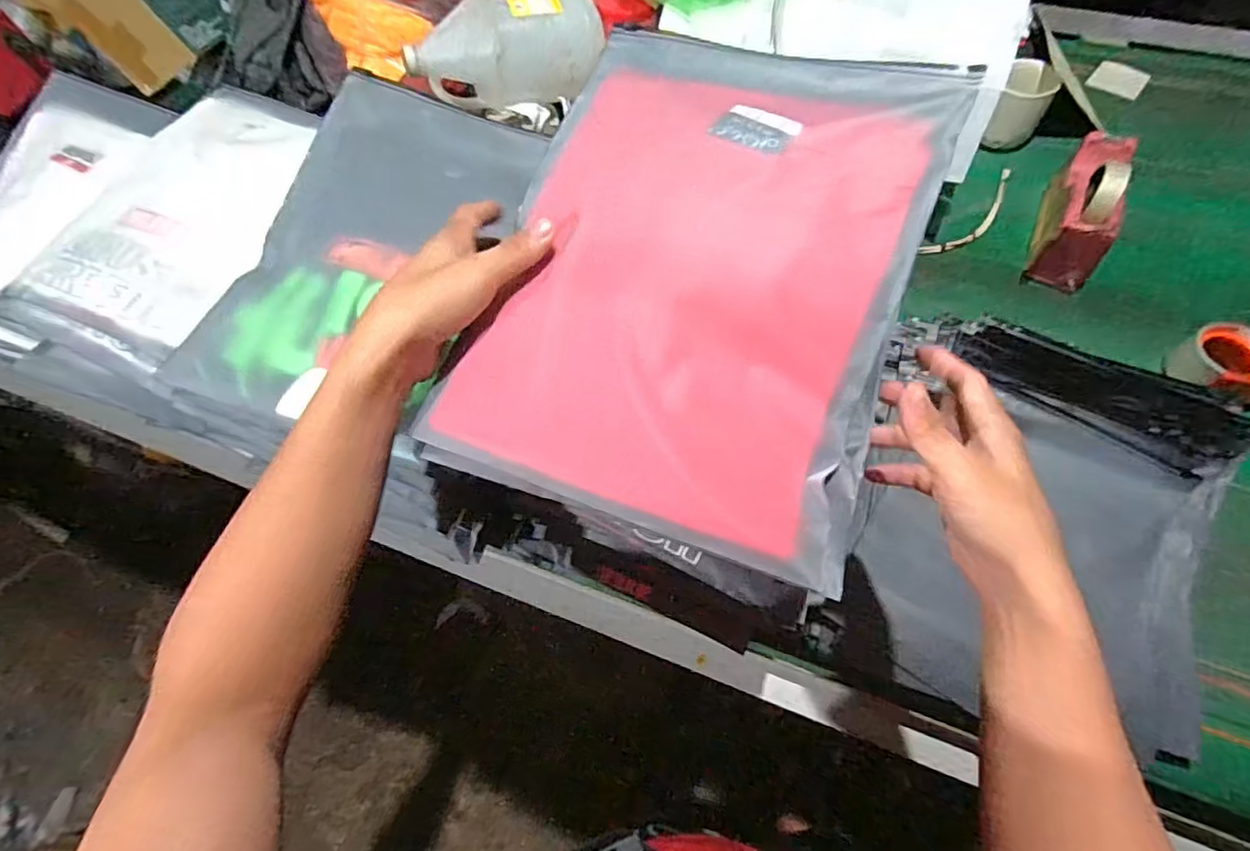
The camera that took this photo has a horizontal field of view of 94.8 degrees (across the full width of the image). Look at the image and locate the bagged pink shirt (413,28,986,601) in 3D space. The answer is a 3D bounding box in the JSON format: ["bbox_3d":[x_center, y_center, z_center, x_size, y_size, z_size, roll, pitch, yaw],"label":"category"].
[{"bbox_3d":[0.047,-0.104,0.357,0.250,0.027,0.328,19,78,11],"label":"bagged pink shirt"}]

